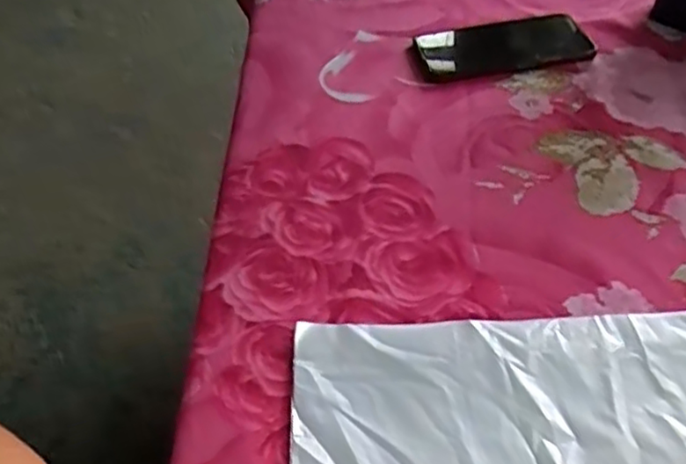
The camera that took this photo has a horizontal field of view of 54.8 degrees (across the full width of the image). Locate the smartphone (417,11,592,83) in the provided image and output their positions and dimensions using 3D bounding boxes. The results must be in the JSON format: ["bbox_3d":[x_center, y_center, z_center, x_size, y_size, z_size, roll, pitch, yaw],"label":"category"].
[{"bbox_3d":[0.154,-0.183,0.635,0.158,0.009,0.079,-12,48,-6],"label":"smartphone"}]

